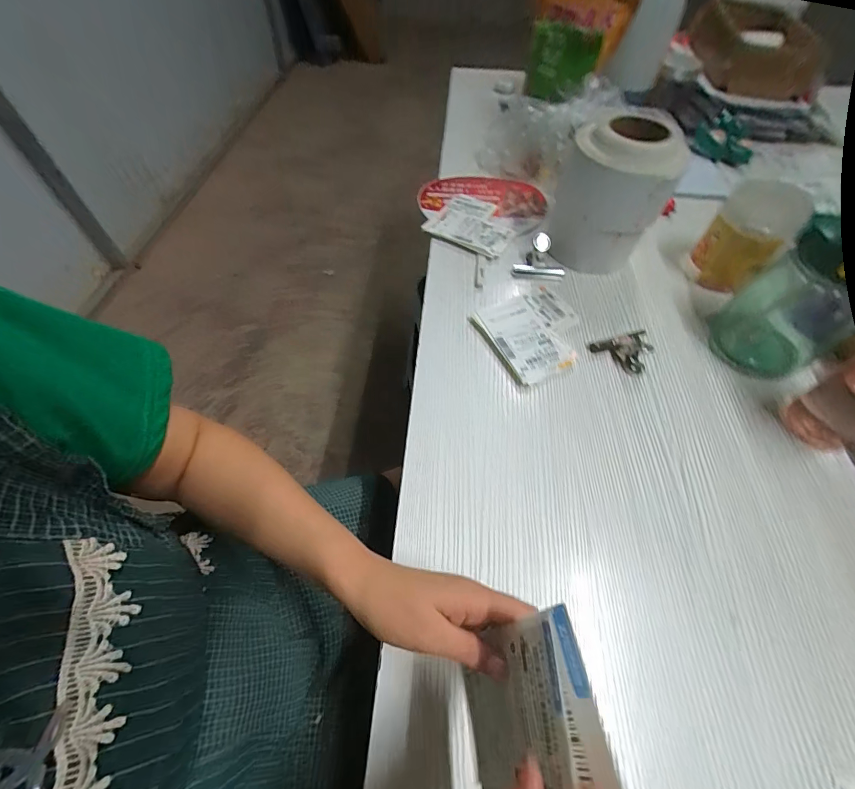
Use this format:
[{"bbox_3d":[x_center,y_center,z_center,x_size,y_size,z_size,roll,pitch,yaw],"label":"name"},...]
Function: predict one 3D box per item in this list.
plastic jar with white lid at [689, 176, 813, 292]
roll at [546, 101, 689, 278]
[{"bbox_3d":[0.448,-0.215,0.551,0.103,0.126,0.096,0,56,1],"label":"plastic jar with white lid"},{"bbox_3d":[0.264,-0.290,0.561,0.148,0.172,0.114,17,58,12],"label":"roll"}]

